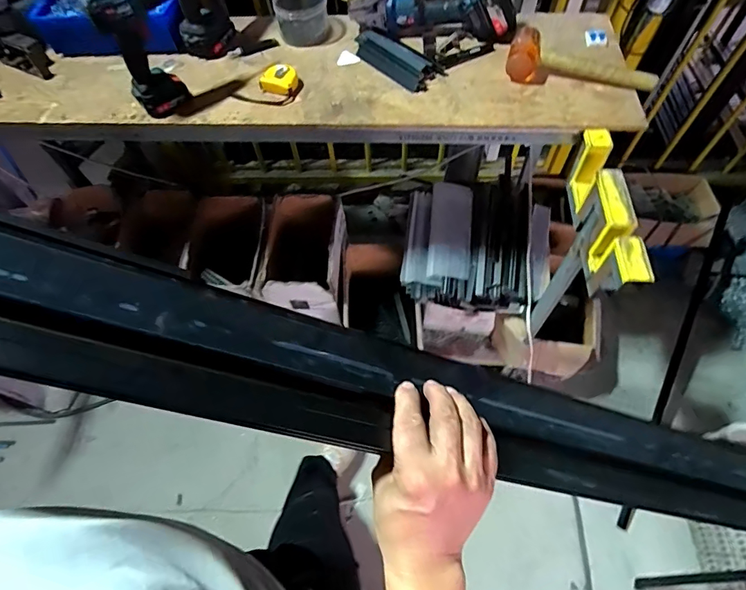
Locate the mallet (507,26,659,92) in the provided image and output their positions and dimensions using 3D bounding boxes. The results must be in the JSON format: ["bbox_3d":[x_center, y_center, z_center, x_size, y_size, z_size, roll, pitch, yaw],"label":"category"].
[{"bbox_3d":[0.417,-0.475,0.896,0.295,0.054,0.118,7,61,5],"label":"mallet"}]

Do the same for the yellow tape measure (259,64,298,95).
[{"bbox_3d":[-0.195,-0.449,0.929,0.077,0.032,0.058,24,64,14],"label":"yellow tape measure"}]

